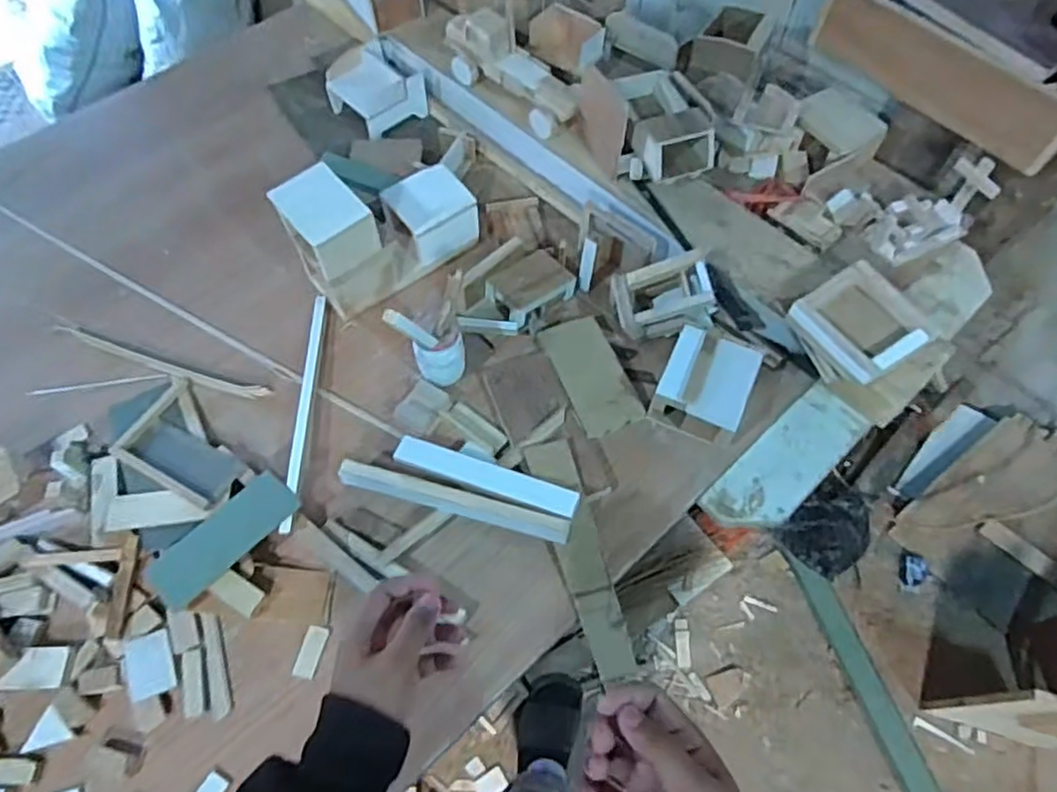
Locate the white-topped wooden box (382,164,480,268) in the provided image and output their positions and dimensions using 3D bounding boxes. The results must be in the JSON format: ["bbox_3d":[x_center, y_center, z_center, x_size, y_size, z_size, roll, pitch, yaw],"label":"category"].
[{"bbox_3d":[-0.141,-0.263,0.983,0.111,0.073,0.113,-29,66,-15],"label":"white-topped wooden box"}]

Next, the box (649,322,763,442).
[{"bbox_3d":[0.224,-0.012,0.847,0.105,0.075,0.116,22,64,11],"label":"box"}]

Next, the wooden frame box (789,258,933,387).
[{"bbox_3d":[0.406,-0.089,0.822,0.118,0.042,0.135,-33,67,-16],"label":"wooden frame box"}]

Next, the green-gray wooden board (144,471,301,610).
[{"bbox_3d":[-0.357,0.167,0.780,0.073,0.012,0.176,41,76,21],"label":"green-gray wooden board"}]

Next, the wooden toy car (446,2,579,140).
[{"bbox_3d":[-0.031,-0.512,1.043,0.084,0.102,0.271,-39,69,-19],"label":"wooden toy car"}]

